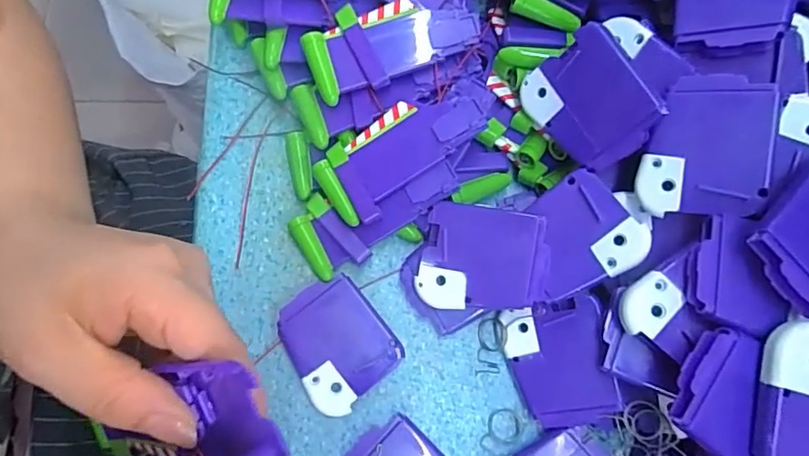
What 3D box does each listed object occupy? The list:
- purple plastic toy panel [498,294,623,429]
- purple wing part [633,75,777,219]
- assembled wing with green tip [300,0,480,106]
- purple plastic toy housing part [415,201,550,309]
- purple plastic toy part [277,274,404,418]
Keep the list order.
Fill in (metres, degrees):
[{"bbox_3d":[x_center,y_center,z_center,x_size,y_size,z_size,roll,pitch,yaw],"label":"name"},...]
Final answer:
[{"bbox_3d":[0.076,0.067,0.259,0.048,0.006,0.060,-14,79,18],"label":"purple plastic toy panel"},{"bbox_3d":[0.133,-0.036,0.233,0.050,0.004,0.060,7,94,27],"label":"purple wing part"},{"bbox_3d":[-0.007,-0.100,0.281,0.089,0.015,0.040,-20,91,-2],"label":"assembled wing with green tip"},{"bbox_3d":[0.038,0.016,0.257,0.061,0.004,0.051,10,92,15],"label":"purple plastic toy housing part"},{"bbox_3d":[-0.036,0.059,0.275,0.050,0.007,0.060,-38,79,-8],"label":"purple plastic toy part"}]

